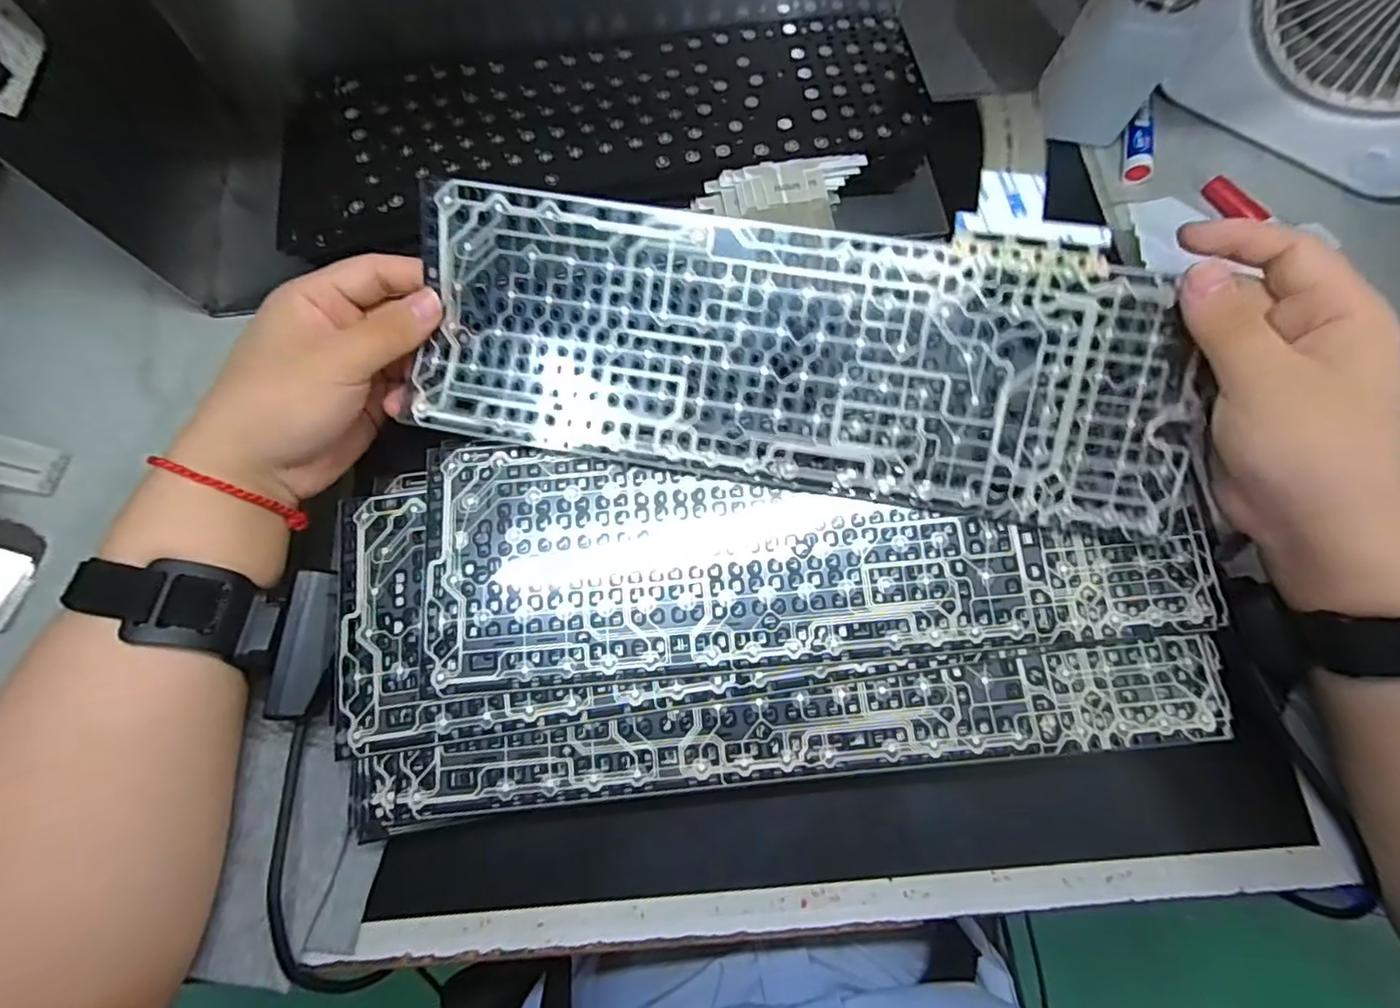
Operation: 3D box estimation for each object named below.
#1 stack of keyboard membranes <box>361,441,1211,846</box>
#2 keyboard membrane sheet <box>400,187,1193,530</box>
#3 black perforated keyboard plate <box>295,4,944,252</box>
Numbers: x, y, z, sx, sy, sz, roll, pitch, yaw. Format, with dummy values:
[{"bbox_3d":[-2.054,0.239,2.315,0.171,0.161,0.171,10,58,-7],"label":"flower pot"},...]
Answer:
[{"bbox_3d":[0.034,0.044,0.280,0.394,0.017,0.161,-6,72,-2],"label":"stack of keyboard membranes"},{"bbox_3d":[0.046,-0.070,0.278,0.355,0.009,0.113,9,98,4],"label":"keyboard membrane sheet"},{"bbox_3d":[-0.060,-0.244,0.384,0.413,0.023,0.143,-7,72,-2],"label":"black perforated keyboard plate"}]

